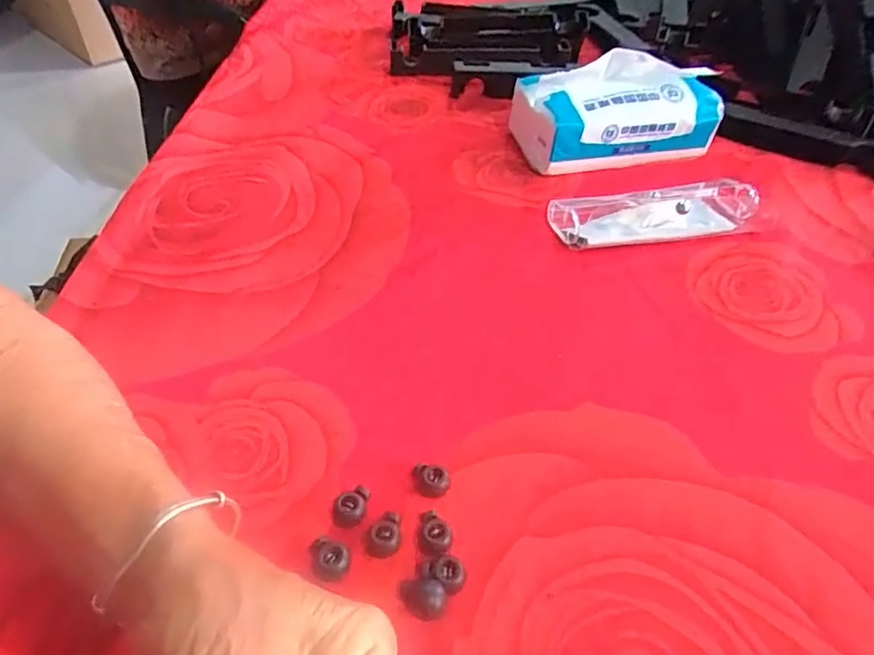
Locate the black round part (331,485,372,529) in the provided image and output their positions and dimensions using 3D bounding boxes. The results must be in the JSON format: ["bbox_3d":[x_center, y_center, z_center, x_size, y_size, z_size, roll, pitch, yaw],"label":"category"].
[{"bbox_3d":[-0.040,0.084,0.264,0.013,0.010,0.017,14,47,11],"label":"black round part"}]

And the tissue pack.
[{"bbox_3d":[0.154,-0.193,0.490,0.163,0.081,0.086,-9,47,-11],"label":"tissue pack"}]

